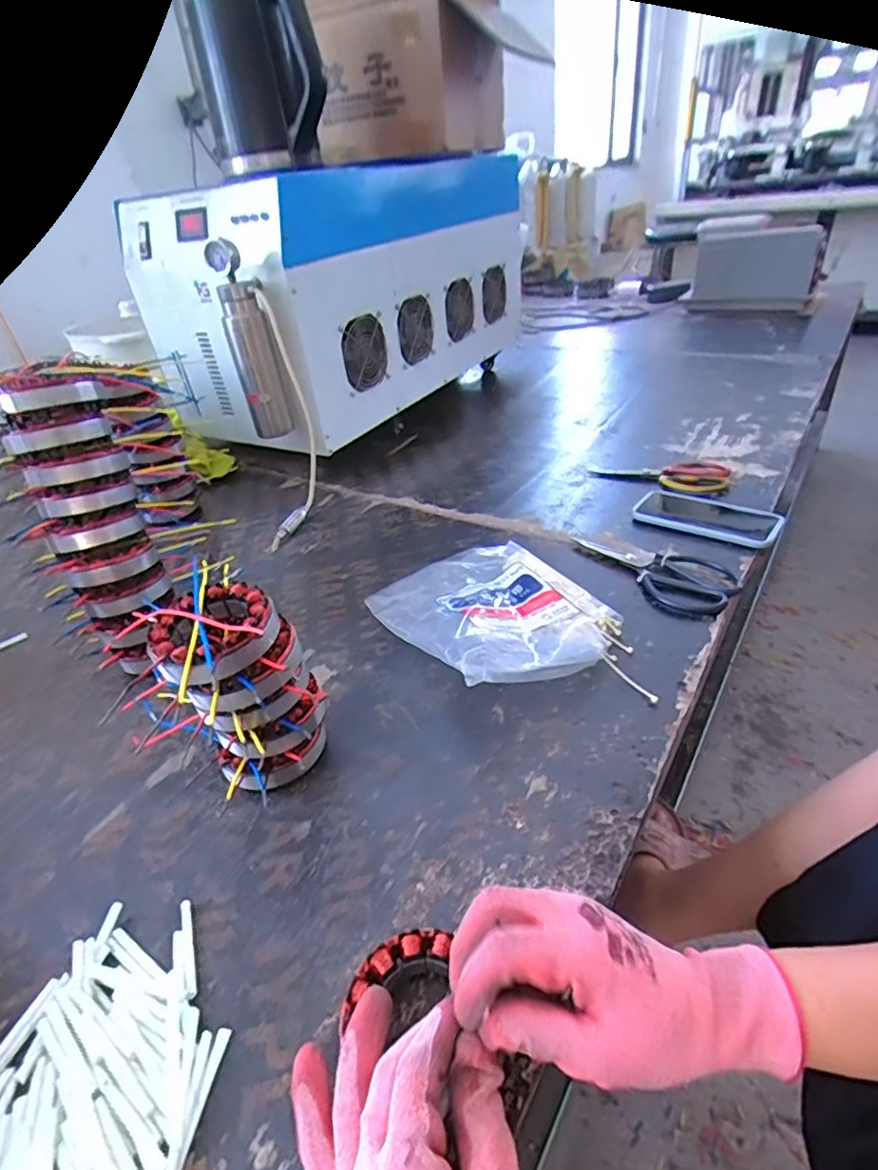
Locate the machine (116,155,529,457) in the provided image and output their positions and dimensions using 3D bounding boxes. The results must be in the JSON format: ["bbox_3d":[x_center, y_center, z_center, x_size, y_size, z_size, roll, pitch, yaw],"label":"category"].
[{"bbox_3d":[-0.143,-0.597,1.155,0.373,0.362,0.843,17,41,30],"label":"machine"}]

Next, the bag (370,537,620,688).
[{"bbox_3d":[0.056,0.014,0.607,0.195,0.060,0.248,-21,38,-22],"label":"bag"}]

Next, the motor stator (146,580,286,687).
[{"bbox_3d":[-0.155,0.034,0.407,0.095,0.030,0.087,-4,35,3],"label":"motor stator"}]

